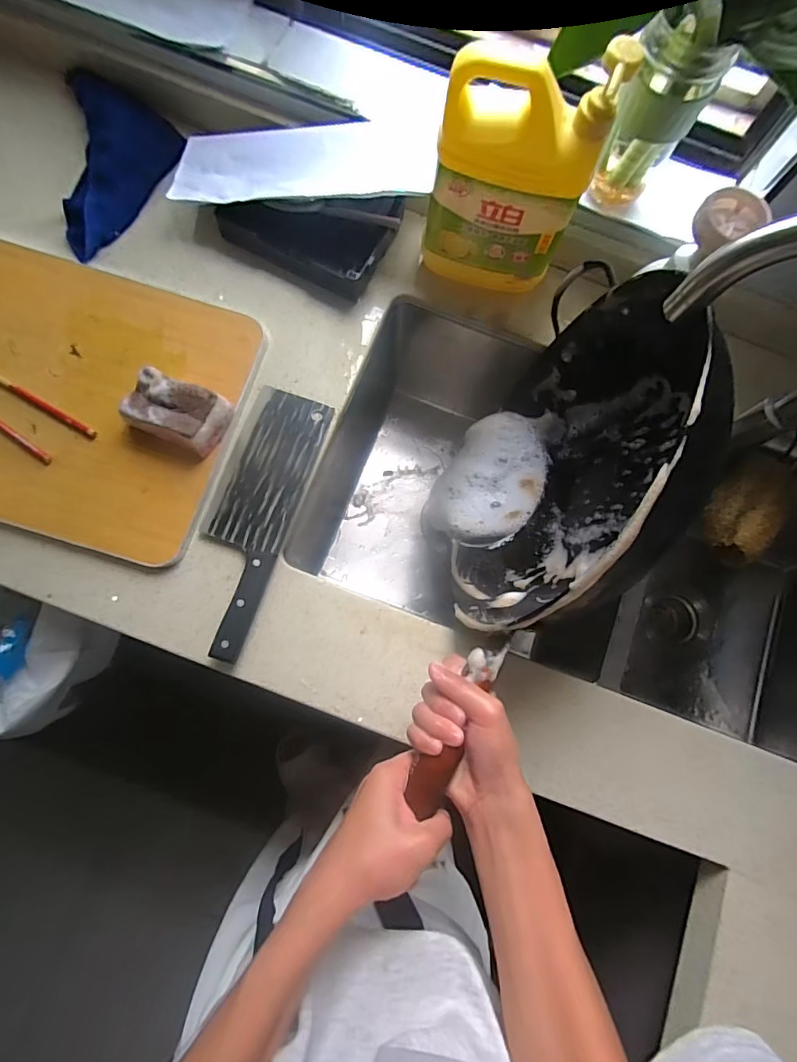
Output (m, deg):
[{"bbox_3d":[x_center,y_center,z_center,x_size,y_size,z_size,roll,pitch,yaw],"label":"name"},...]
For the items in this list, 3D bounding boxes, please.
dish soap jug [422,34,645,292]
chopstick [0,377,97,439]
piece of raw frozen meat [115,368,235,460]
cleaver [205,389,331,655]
[{"bbox_3d":[0.104,-0.332,0.487,0.138,0.233,0.070,19,79,0],"label":"dish soap jug"},{"bbox_3d":[-0.423,-0.159,0.530,0.235,0.010,0.010,29,79,2],"label":"chopstick"},{"bbox_3d":[-0.229,-0.121,0.520,0.095,0.044,0.063,22,80,0],"label":"piece of raw frozen meat"},{"bbox_3d":[-0.154,-0.018,0.530,0.081,0.015,0.287,17,75,4],"label":"cleaver"}]

